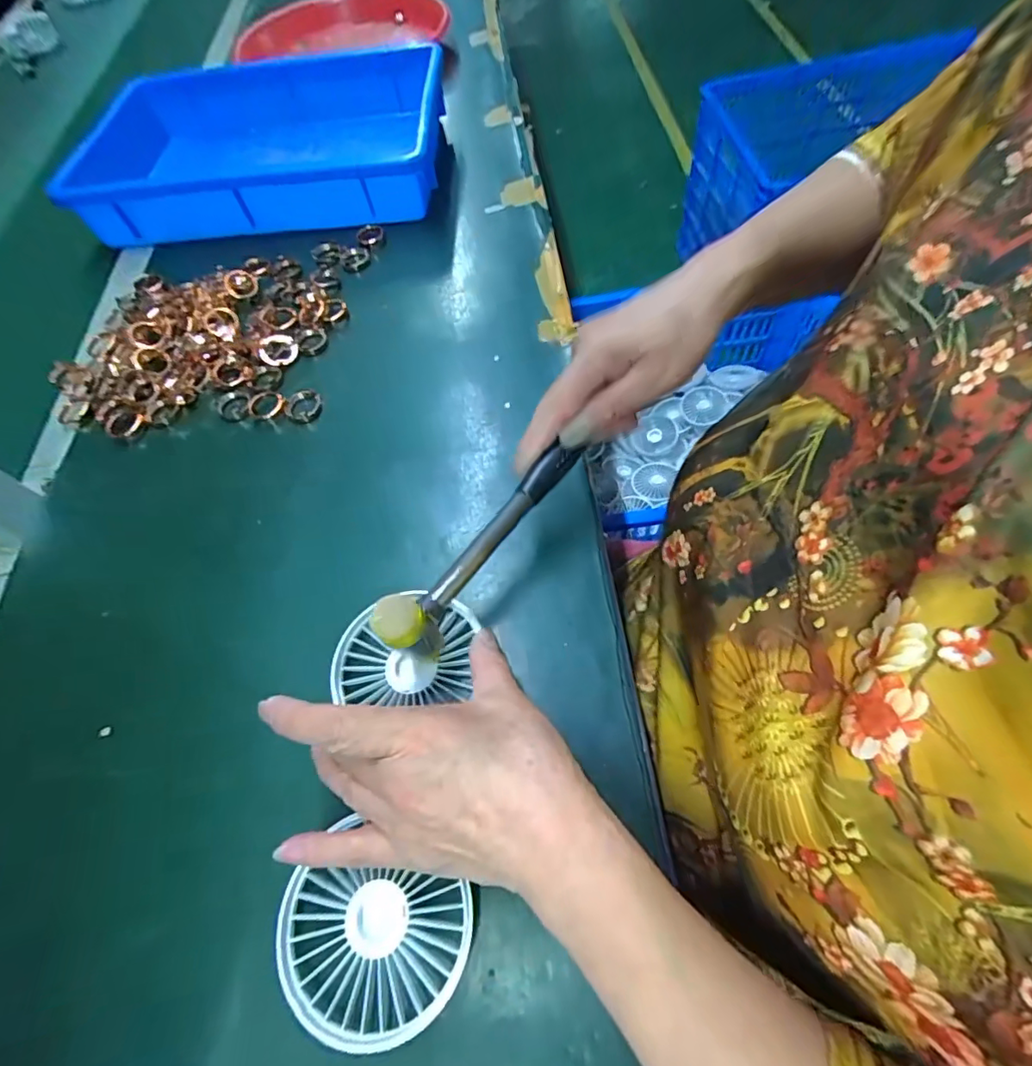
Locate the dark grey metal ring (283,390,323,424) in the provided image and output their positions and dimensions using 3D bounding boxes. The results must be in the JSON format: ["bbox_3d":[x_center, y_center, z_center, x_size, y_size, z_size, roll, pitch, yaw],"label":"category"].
[{"bbox_3d":[-0.166,-0.099,0.407,0.029,0.008,0.028,-3,62,5],"label":"dark grey metal ring"}]

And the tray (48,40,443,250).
[{"bbox_3d":[-0.248,-0.403,0.542,0.332,0.067,0.234,-5,61,4],"label":"tray"}]

